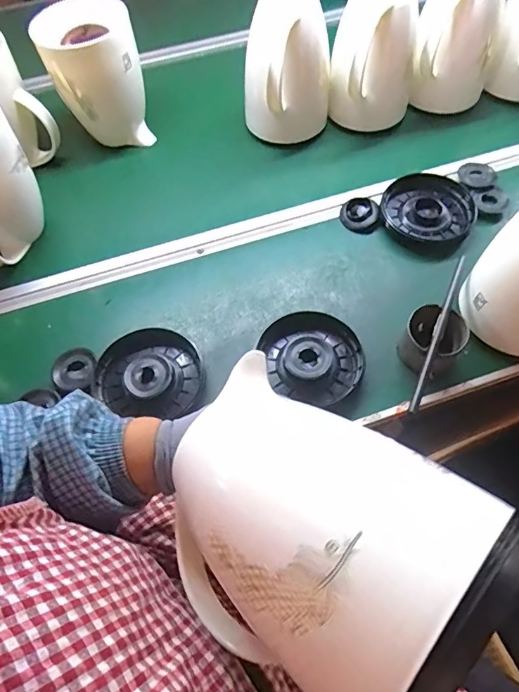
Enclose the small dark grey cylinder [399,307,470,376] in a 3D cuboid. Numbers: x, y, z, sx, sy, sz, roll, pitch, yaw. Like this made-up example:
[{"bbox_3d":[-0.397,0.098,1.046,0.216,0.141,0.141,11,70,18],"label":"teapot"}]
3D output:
[{"bbox_3d":[0.213,-0.007,0.580,0.088,0.063,0.077,-22,61,-11],"label":"small dark grey cylinder"}]

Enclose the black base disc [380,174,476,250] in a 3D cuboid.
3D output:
[{"bbox_3d":[0.259,-0.206,0.698,0.135,0.023,0.129,-1,60,2],"label":"black base disc"}]

